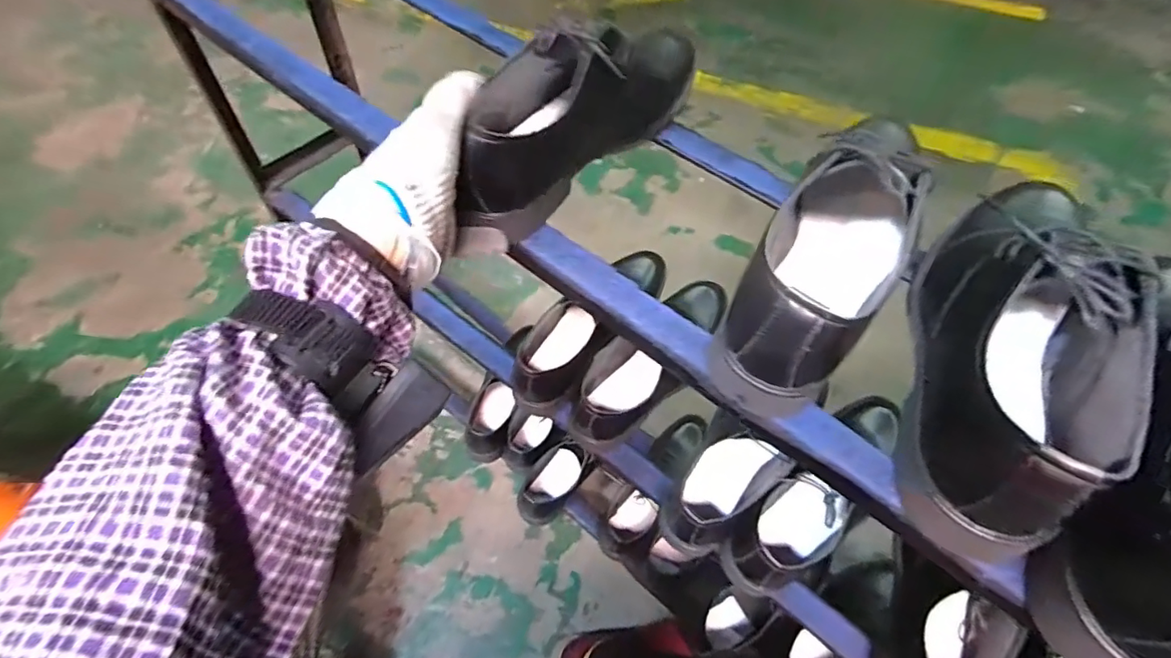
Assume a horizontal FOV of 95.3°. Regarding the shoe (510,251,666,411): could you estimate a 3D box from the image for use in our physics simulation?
[{"bbox_3d":[0.008,-0.018,0.671,0.089,0.084,0.280,31,61,17],"label":"shoe"}]

